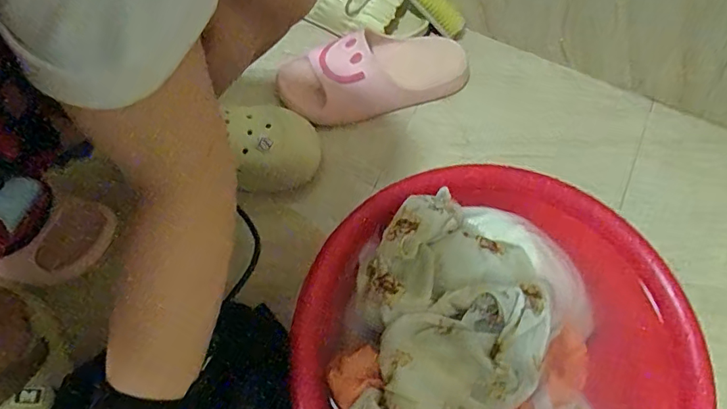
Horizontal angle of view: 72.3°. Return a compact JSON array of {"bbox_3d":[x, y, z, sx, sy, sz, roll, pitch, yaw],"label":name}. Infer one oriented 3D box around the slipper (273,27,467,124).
[{"bbox_3d":[0.019,-0.184,0.685,0.265,0.079,0.104,-18,68,-8],"label":"slipper"}]

